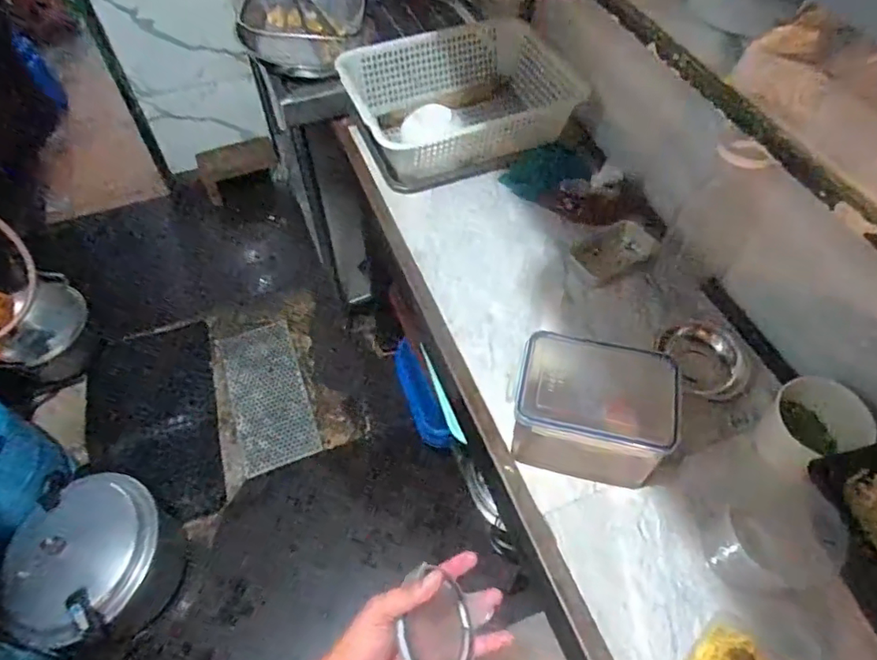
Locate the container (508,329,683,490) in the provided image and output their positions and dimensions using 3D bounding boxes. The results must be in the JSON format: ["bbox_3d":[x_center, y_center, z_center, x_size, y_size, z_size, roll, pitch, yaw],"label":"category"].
[{"bbox_3d":[0.178,0.100,0.691,0.178,0.138,0.125,11,56,7],"label":"container"}]

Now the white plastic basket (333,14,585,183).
[{"bbox_3d":[0.036,-0.441,1.094,0.401,0.111,0.316,-19,57,-13],"label":"white plastic basket"}]

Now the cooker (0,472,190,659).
[{"bbox_3d":[-0.779,0.538,1.327,0.304,0.293,0.365,3,55,1],"label":"cooker"}]

